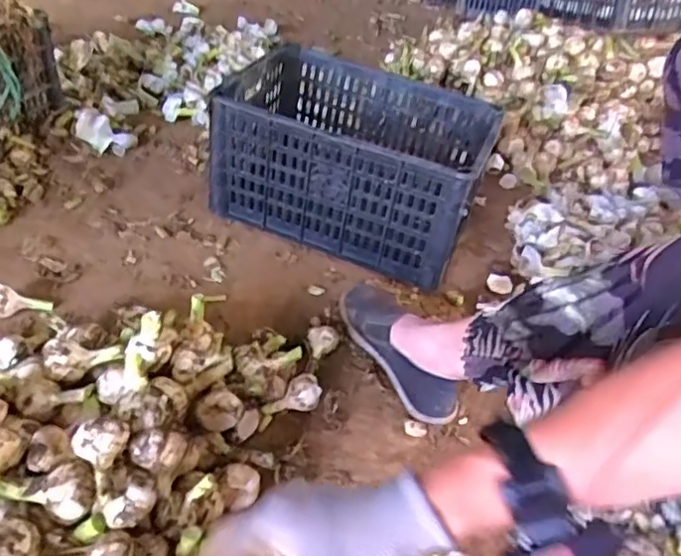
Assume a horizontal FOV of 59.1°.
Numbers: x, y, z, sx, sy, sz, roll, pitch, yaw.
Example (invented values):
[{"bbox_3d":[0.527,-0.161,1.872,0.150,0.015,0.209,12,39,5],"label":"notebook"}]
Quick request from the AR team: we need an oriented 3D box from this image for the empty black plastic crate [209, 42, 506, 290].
[{"bbox_3d":[0.033,-0.219,1.090,0.444,0.240,0.308,17,42,12],"label":"empty black plastic crate"}]

